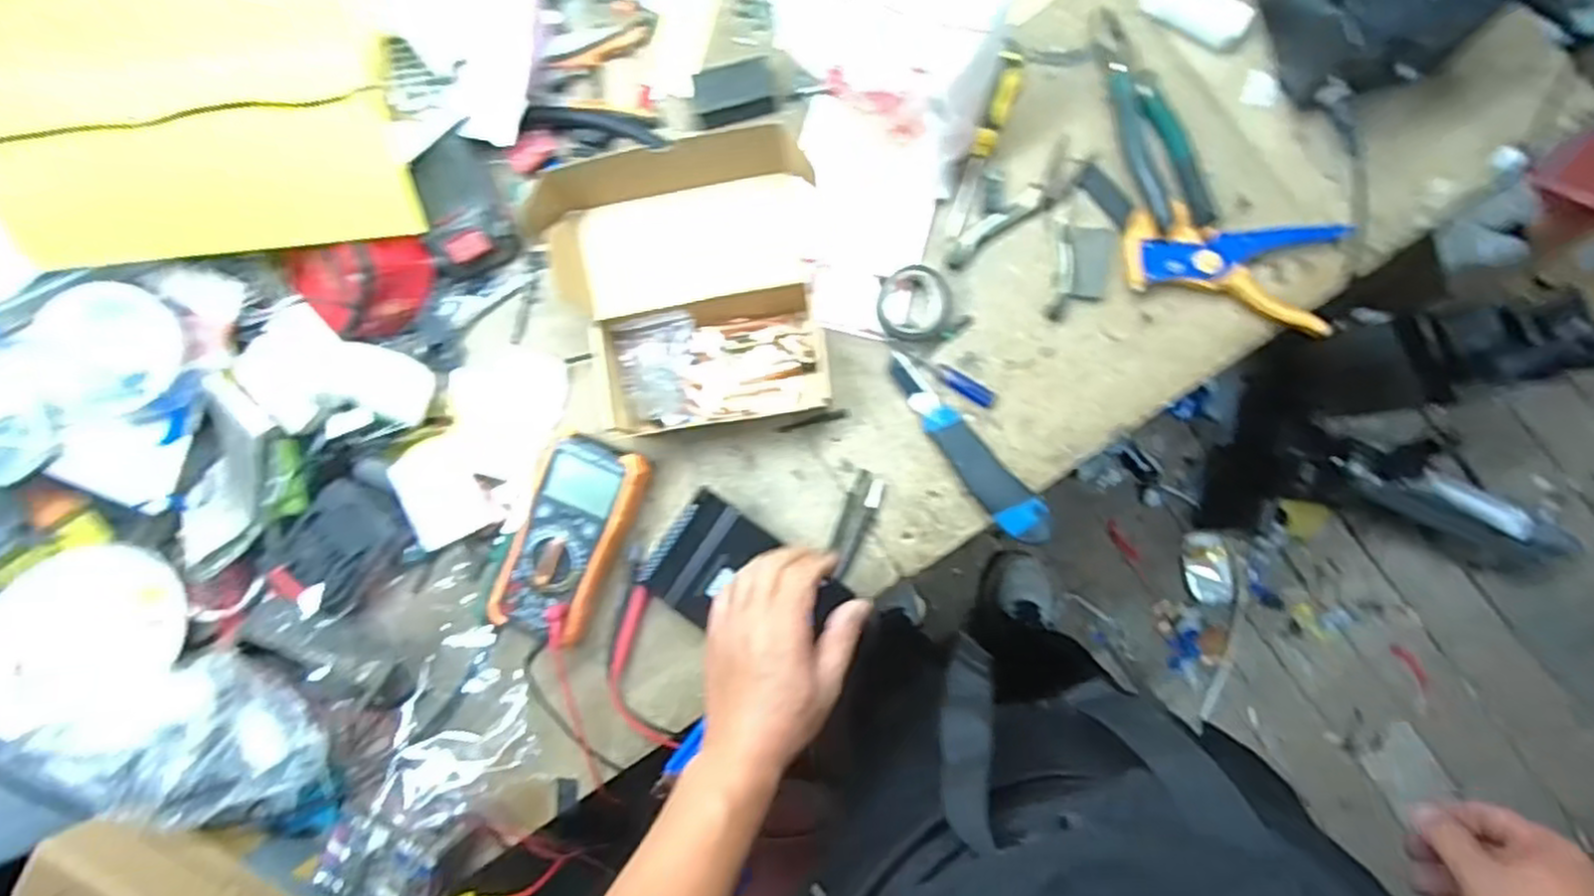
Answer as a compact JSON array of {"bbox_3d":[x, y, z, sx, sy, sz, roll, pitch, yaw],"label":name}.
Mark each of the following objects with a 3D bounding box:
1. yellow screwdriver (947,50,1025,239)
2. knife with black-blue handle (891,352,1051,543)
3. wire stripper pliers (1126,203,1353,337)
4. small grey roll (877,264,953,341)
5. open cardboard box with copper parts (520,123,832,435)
[{"bbox_3d":[0.161,-0.260,0.622,0.023,0.023,0.164,19,91,4],"label":"yellow screwdriver"},{"bbox_3d":[0.138,0.001,0.618,0.037,0.021,0.189,-42,87,3],"label":"knife with black-blue handle"},{"bbox_3d":[0.352,-0.150,0.605,0.166,0.027,0.082,13,90,5],"label":"wire stripper pliers"},{"bbox_3d":[0.100,-0.123,0.628,0.061,0.019,0.058,0,89,4],"label":"small grey roll"},{"bbox_3d":[-0.079,-0.125,0.600,0.207,0.125,0.202,-8,89,4],"label":"open cardboard box with copper parts"}]

